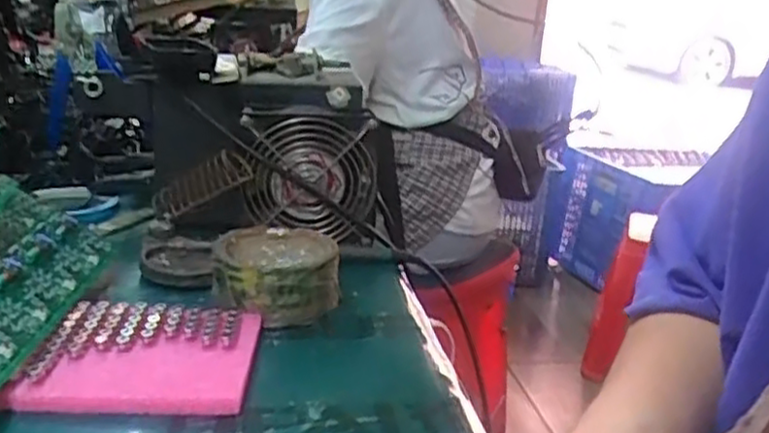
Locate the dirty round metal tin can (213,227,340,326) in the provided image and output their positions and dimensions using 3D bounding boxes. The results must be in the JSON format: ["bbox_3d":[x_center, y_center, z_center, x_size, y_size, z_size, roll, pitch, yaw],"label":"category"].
[{"bbox_3d":[-0.078,0.041,0.537,0.088,0.044,0.092,1,18,-8],"label":"dirty round metal tin can"}]

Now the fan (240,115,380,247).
[{"bbox_3d":[-0.062,-0.033,0.634,0.115,0.104,0.031,0,18,-13],"label":"fan"}]

